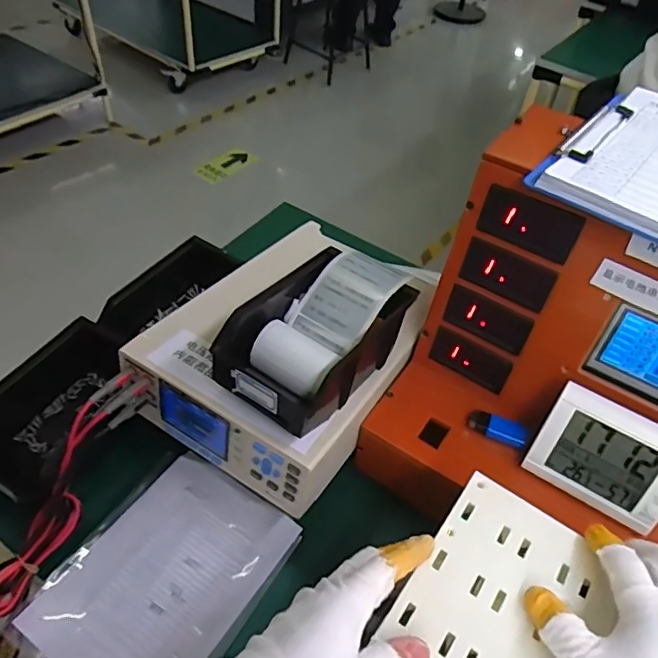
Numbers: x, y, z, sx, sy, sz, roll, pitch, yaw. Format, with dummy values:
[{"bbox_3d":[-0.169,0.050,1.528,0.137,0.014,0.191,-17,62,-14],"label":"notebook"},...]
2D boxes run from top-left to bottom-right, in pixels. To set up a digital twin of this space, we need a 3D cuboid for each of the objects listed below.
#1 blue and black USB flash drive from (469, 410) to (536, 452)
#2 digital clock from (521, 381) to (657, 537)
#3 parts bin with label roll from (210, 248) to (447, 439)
[{"bbox_3d":[0.160,0.094,0.529,0.057,0.011,0.025,27,50,18],"label":"blue and black USB flash drive"},{"bbox_3d":[0.234,0.108,0.474,0.111,0.092,0.022,31,24,20],"label":"digital clock"},{"bbox_3d":[-0.004,0.001,0.515,0.105,0.064,0.202,31,52,22],"label":"parts bin with label roll"}]

